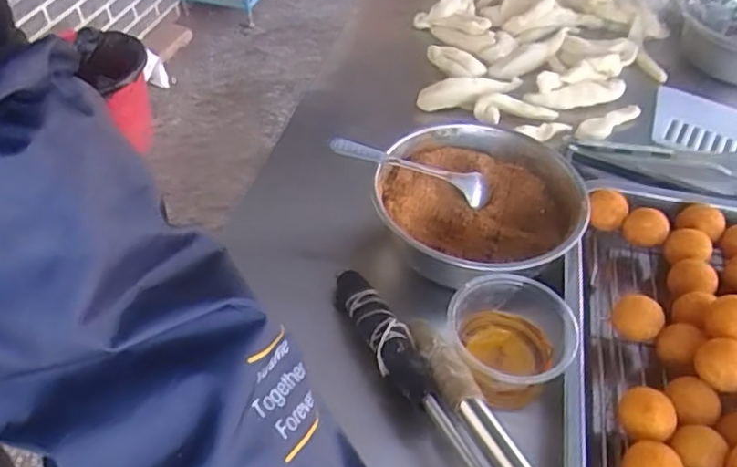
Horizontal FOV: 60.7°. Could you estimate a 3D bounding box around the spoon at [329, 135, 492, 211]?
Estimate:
[{"bbox_3d":[0.038,-0.060,0.566,0.147,0.020,0.027,18,47,-4],"label":"spoon"}]

